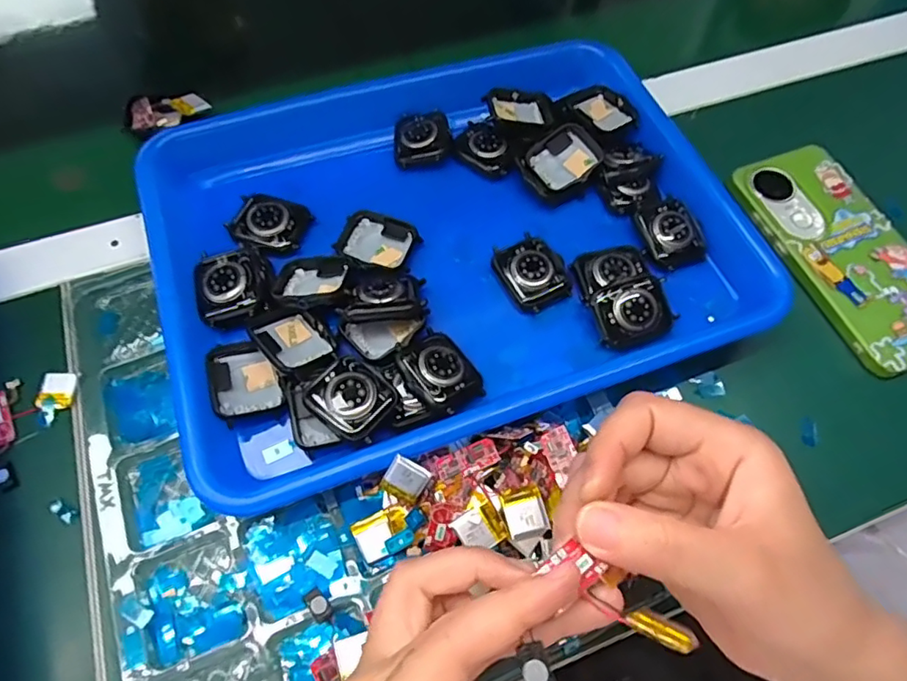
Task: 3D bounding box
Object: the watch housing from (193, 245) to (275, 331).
[{"bbox_3d":[-0.121,-0.030,0.311,0.041,0.013,0.051,-19,65,-10],"label":"watch housing"}]

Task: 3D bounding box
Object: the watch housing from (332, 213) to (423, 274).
[{"bbox_3d":[-0.045,-0.058,0.333,0.043,0.007,0.037,21,65,10],"label":"watch housing"}]

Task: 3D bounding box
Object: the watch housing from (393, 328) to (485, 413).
[{"bbox_3d":[-0.006,0.015,0.293,0.035,0.007,0.042,-28,71,-34],"label":"watch housing"}]

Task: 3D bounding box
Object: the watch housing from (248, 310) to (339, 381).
[{"bbox_3d":[-0.082,0.000,0.297,0.034,0.016,0.042,-37,69,-18],"label":"watch housing"}]

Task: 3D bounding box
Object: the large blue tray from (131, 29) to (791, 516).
[{"bbox_3d":[-0.006,-0.073,0.343,0.321,0.038,0.258,-18,65,-10],"label":"large blue tray"}]

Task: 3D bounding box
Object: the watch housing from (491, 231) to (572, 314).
[{"bbox_3d":[0.046,-0.039,0.328,0.037,0.010,0.045,-23,65,-12],"label":"watch housing"}]

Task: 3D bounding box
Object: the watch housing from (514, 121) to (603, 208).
[{"bbox_3d":[0.068,-0.114,0.356,0.048,0.016,0.042,-39,70,-18],"label":"watch housing"}]

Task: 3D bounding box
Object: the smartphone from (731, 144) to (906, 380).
[{"bbox_3d":[0.245,-0.056,0.353,0.072,0.014,0.156,-19,65,-10],"label":"smartphone"}]

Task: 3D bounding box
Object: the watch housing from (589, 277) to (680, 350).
[{"bbox_3d":[0.100,-0.015,0.313,0.042,0.009,0.033,-23,83,-5],"label":"watch housing"}]

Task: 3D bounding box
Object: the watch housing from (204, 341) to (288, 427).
[{"bbox_3d":[-0.109,0.020,0.292,0.031,0.014,0.042,-25,66,-13],"label":"watch housing"}]

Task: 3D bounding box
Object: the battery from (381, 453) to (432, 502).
[{"bbox_3d":[-0.022,0.064,0.259,0.019,0.004,0.018,31,104,1],"label":"battery"}]

